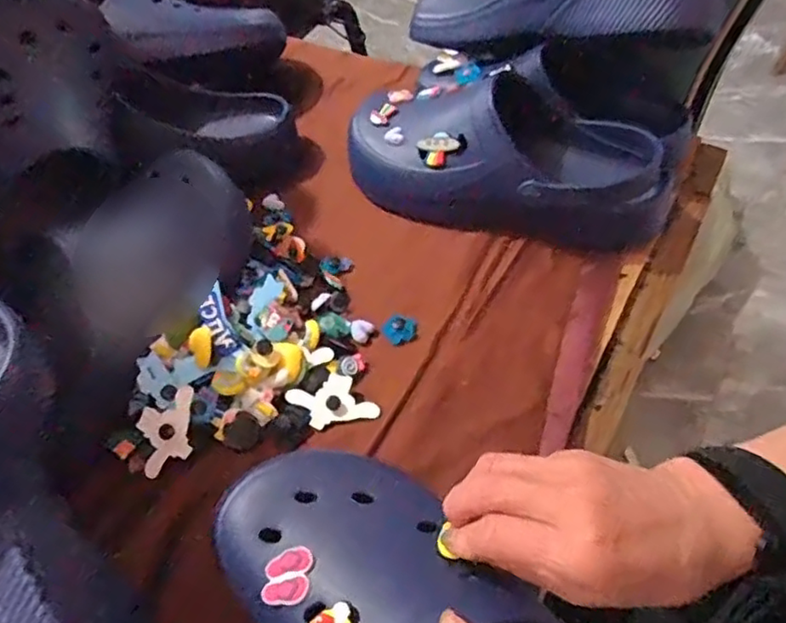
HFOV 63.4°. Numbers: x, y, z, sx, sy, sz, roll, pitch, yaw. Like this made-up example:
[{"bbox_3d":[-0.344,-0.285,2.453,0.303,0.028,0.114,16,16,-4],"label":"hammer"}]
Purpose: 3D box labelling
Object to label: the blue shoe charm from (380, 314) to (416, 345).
[{"bbox_3d":[0.005,0.013,0.492,0.026,0.016,0.018,-10,51,-2],"label":"blue shoe charm"}]

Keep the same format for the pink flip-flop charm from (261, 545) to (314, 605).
[{"bbox_3d":[-0.053,0.132,0.319,0.024,0.005,0.026,-1,52,5],"label":"pink flip-flop charm"}]

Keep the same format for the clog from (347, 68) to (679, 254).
[{"bbox_3d":[0.088,-0.134,0.548,0.288,0.093,0.108,23,57,22],"label":"clog"}]

